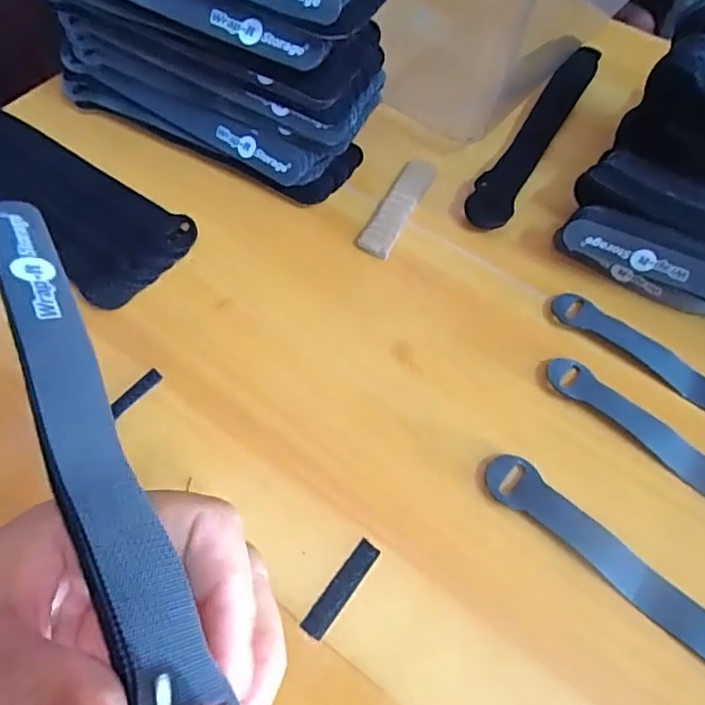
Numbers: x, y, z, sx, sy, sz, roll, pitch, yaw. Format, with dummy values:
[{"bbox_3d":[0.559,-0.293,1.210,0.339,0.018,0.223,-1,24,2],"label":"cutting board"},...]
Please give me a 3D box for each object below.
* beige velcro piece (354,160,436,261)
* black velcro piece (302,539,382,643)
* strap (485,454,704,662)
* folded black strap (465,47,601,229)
[{"bbox_3d":[0.030,-0.096,0.377,0.022,0.006,0.089,24,62,12],"label":"beige velcro piece"},{"bbox_3d":[-0.005,0.105,0.260,0.010,0.004,0.046,33,65,16],"label":"black velcro piece"},{"bbox_3d":[0.143,0.115,0.257,0.195,0.005,0.023,39,66,19],"label":"strap"},{"bbox_3d":[0.135,-0.162,0.413,0.026,0.017,0.212,28,63,14],"label":"folded black strap"}]

